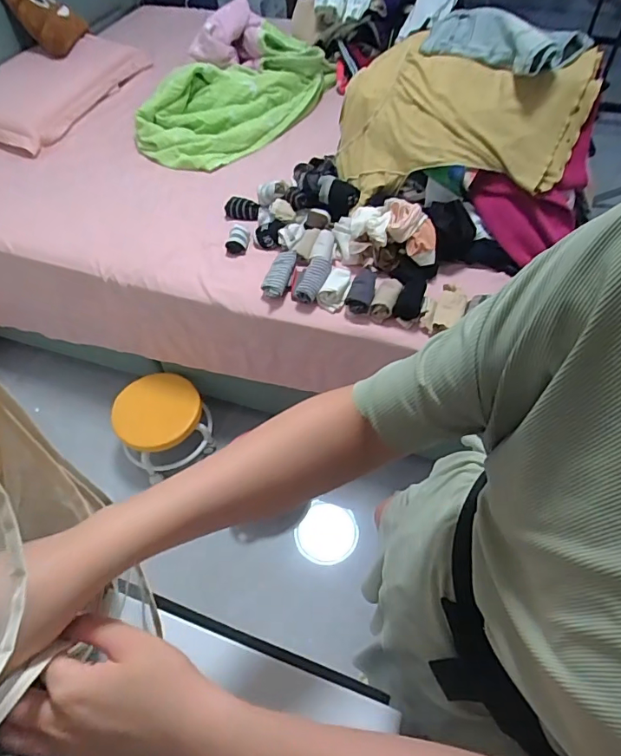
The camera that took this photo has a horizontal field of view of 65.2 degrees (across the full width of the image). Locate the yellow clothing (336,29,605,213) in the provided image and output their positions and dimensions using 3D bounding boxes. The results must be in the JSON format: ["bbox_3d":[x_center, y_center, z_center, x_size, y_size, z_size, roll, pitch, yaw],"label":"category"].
[{"bbox_3d":[0.365,-0.670,1.237,0.576,0.237,0.423,6,54,7],"label":"yellow clothing"}]

